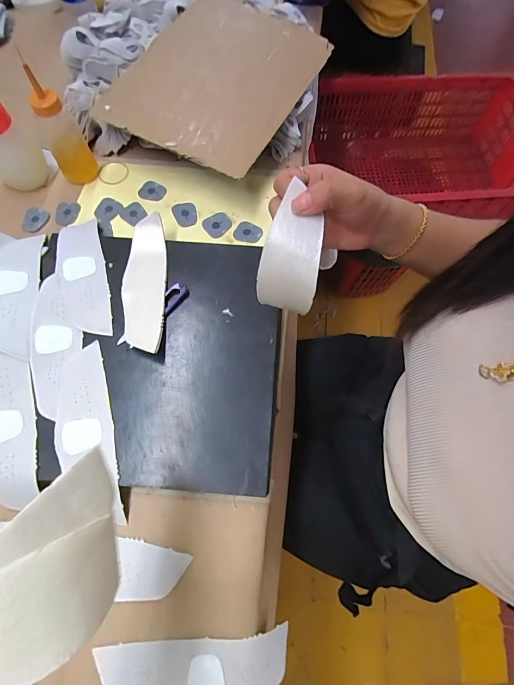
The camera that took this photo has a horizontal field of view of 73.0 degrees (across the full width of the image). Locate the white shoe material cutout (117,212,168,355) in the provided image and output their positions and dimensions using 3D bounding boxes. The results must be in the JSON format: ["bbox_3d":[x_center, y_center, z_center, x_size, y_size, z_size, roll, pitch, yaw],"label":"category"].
[{"bbox_3d":[-0.137,-0.073,0.420,0.055,0.024,0.175,0,72,1],"label":"white shoe material cutout"}]

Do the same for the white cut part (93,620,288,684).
[{"bbox_3d":[-0.055,0.305,0.322,0.169,0.031,0.055,-3,68,-2],"label":"white cut part"}]

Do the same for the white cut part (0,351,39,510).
[{"bbox_3d":[-0.262,0.087,0.368,0.052,0.015,0.161,-12,74,-11],"label":"white cut part"}]

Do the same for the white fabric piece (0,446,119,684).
[{"bbox_3d":[-0.124,0.134,0.181,0.080,0.043,0.162,47,42,-5],"label":"white fabric piece"}]

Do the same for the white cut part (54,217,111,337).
[{"bbox_3d":[-0.219,-0.087,0.440,0.055,0.016,0.179,-15,70,-12],"label":"white cut part"}]

